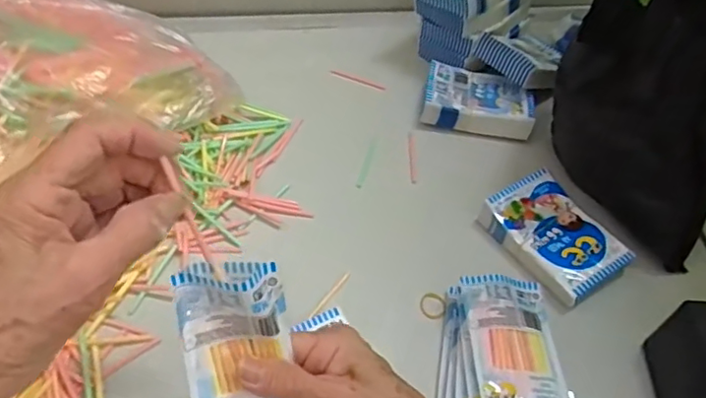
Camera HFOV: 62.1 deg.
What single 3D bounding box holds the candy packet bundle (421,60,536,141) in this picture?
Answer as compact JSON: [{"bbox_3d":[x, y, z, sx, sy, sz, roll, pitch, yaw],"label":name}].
[{"bbox_3d":[0.125,-0.097,0.583,0.104,0.027,0.074,10,51,6],"label":"candy packet bundle"}]

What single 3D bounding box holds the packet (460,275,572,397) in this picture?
[{"bbox_3d":[0.113,0.099,0.406,0.063,0.008,0.103,6,51,-12],"label":"packet"}]

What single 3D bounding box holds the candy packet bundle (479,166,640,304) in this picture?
[{"bbox_3d":[0.164,0.031,0.480,0.069,0.025,0.107,-23,56,-20],"label":"candy packet bundle"}]

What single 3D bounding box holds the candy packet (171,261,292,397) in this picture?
[{"bbox_3d":[-0.065,0.084,0.322,0.055,0.103,0.029,2,13,-2],"label":"candy packet"}]

